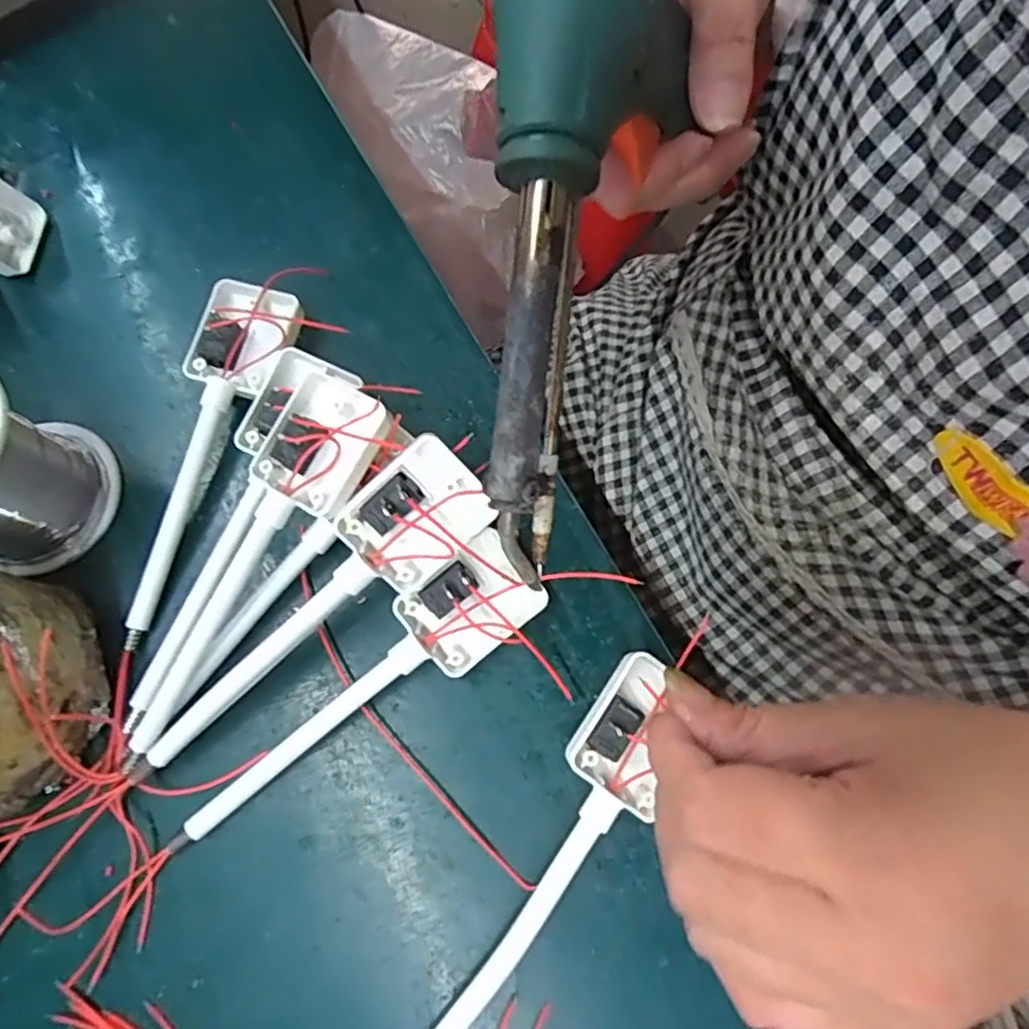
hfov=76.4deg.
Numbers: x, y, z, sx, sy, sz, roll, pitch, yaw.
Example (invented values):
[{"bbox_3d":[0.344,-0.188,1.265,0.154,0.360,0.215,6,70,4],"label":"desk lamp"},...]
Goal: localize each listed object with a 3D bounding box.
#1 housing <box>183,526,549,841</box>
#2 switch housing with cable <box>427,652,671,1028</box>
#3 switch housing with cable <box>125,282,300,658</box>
[{"bbox_3d":[-0.057,0.063,0.236,0.146,0.026,0.033,-35,75,-8],"label":"housing"},{"bbox_3d":[0.014,0.117,0.219,0.031,0.012,0.147,31,82,11],"label":"switch housing with cable"},{"bbox_3d":[-0.134,-0.029,0.267,0.043,0.024,0.151,19,75,8],"label":"switch housing with cable"}]

